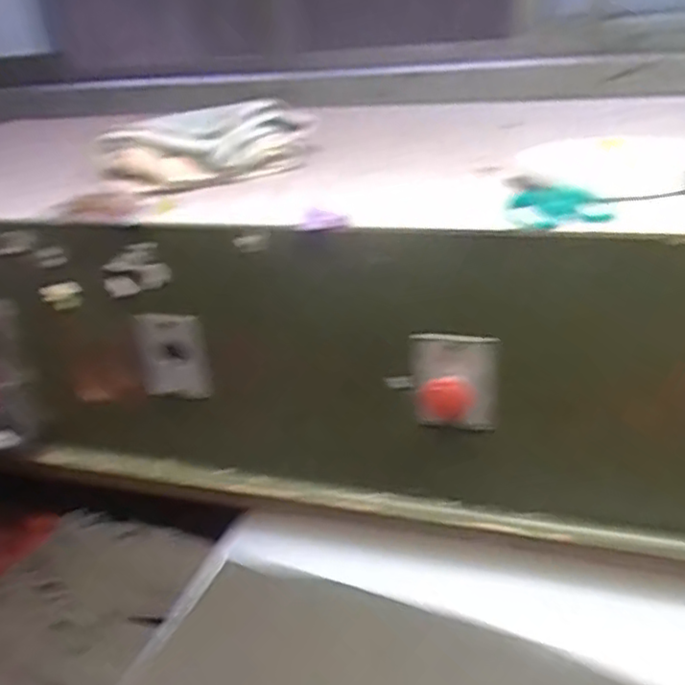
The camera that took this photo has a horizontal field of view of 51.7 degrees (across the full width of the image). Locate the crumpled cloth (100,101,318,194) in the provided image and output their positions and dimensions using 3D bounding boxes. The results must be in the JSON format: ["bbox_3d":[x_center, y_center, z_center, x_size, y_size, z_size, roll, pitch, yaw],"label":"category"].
[{"bbox_3d":[-0.140,-0.220,0.791,0.231,0.070,0.121,-22,32,-28],"label":"crumpled cloth"}]

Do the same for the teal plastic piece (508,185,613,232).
[{"bbox_3d":[0.177,-0.111,0.580,0.074,0.014,0.074,-7,28,-1],"label":"teal plastic piece"}]

